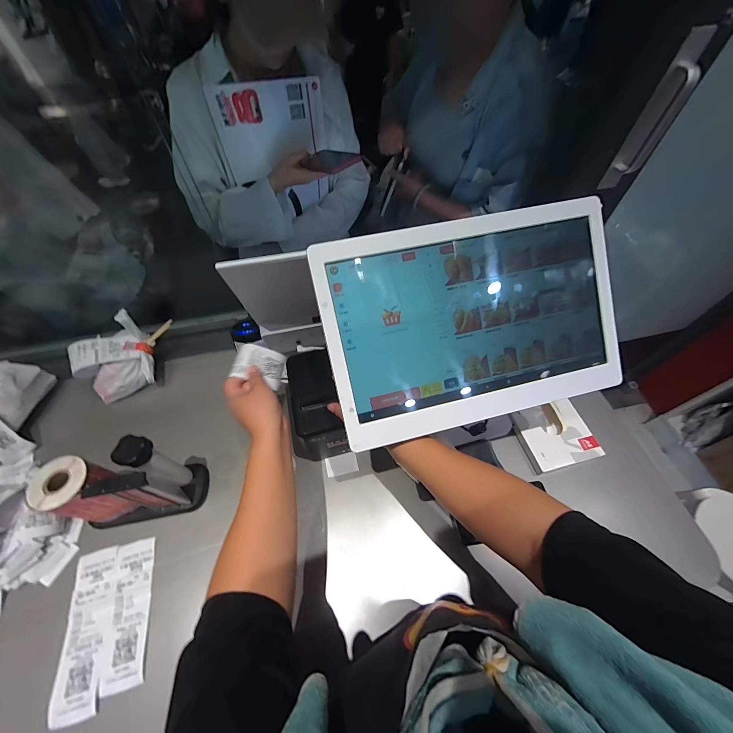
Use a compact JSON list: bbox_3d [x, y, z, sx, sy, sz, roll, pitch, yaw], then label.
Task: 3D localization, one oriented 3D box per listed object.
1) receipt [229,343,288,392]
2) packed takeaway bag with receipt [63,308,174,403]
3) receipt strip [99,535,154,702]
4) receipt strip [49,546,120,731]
[{"bbox_3d":[-0.158,-0.001,0.462,0.063,0.041,0.054,4,57,3],"label":"receipt"},{"bbox_3d":[-0.475,-0.020,0.615,0.195,0.113,0.104,-28,61,-17],"label":"packed takeaway bag with receipt"},{"bbox_3d":[-0.341,0.349,0.443,0.056,0.006,0.174,-14,58,-8],"label":"receipt strip"},{"bbox_3d":[-0.389,0.366,0.434,0.061,0.007,0.189,-15,57,-13],"label":"receipt strip"}]

